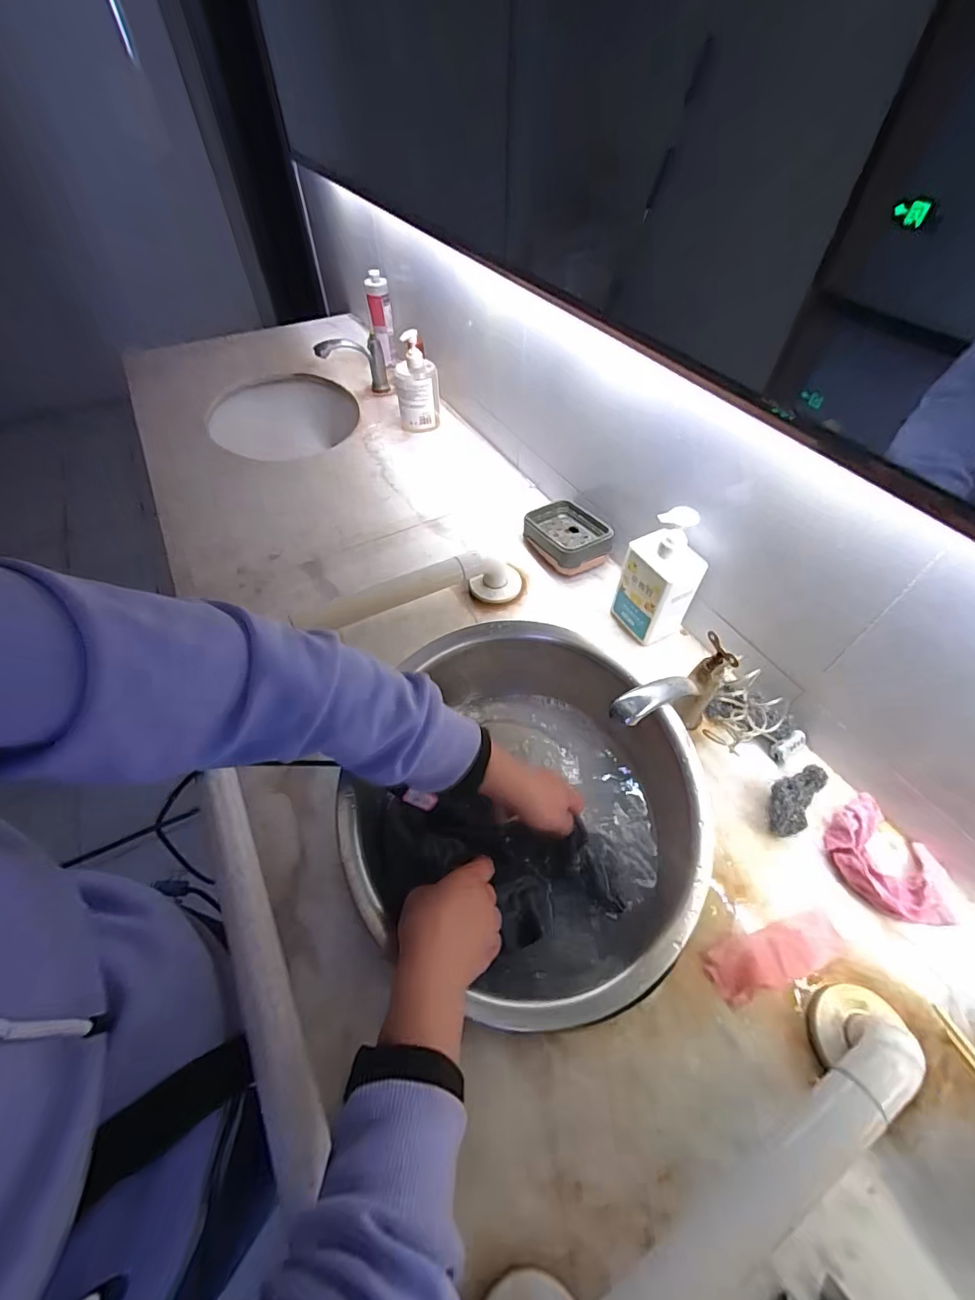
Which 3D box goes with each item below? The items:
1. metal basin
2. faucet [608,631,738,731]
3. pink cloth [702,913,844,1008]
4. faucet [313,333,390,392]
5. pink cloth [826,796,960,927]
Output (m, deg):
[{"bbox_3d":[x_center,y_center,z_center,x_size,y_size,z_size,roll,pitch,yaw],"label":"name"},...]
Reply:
[{"bbox_3d":[0.055,0.151,0.472,0.319,0.136,0.333,0,53,0],"label":"metal basin"},{"bbox_3d":[0.181,0.061,0.502,0.125,0.133,0.036,-24,56,-17],"label":"faucet"},{"bbox_3d":[0.253,0.266,0.419,0.121,0.015,0.042,-15,54,-11],"label":"pink cloth"},{"bbox_3d":[-0.303,-0.640,1.072,0.144,0.111,0.070,-17,55,-12],"label":"faucet"},{"bbox_3d":[0.384,0.205,0.456,0.109,0.025,0.085,38,62,25],"label":"pink cloth"}]

